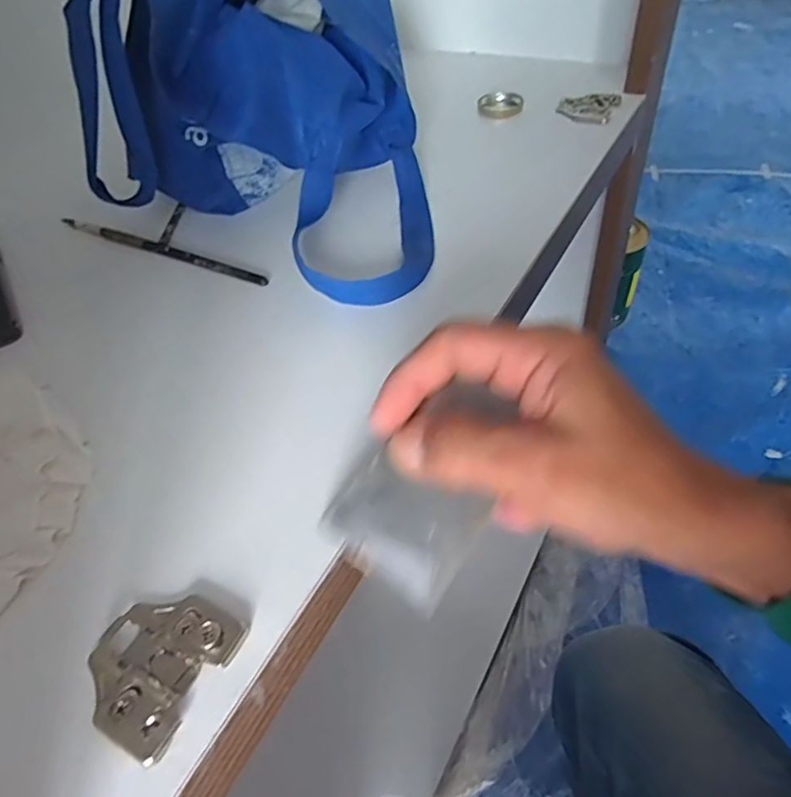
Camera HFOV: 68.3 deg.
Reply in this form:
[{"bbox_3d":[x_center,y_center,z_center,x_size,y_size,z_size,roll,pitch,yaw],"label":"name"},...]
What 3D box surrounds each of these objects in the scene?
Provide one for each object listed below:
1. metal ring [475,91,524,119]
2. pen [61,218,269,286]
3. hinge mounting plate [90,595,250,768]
[{"bbox_3d":[0.100,-0.274,0.545,0.037,0.015,0.034,-3,47,3],"label":"metal ring"},{"bbox_3d":[-0.172,-0.108,0.421,0.199,0.009,0.009,22,54,21],"label":"pen"},{"bbox_3d":[-0.090,0.098,0.219,0.049,0.007,0.052,22,53,23],"label":"hinge mounting plate"}]

